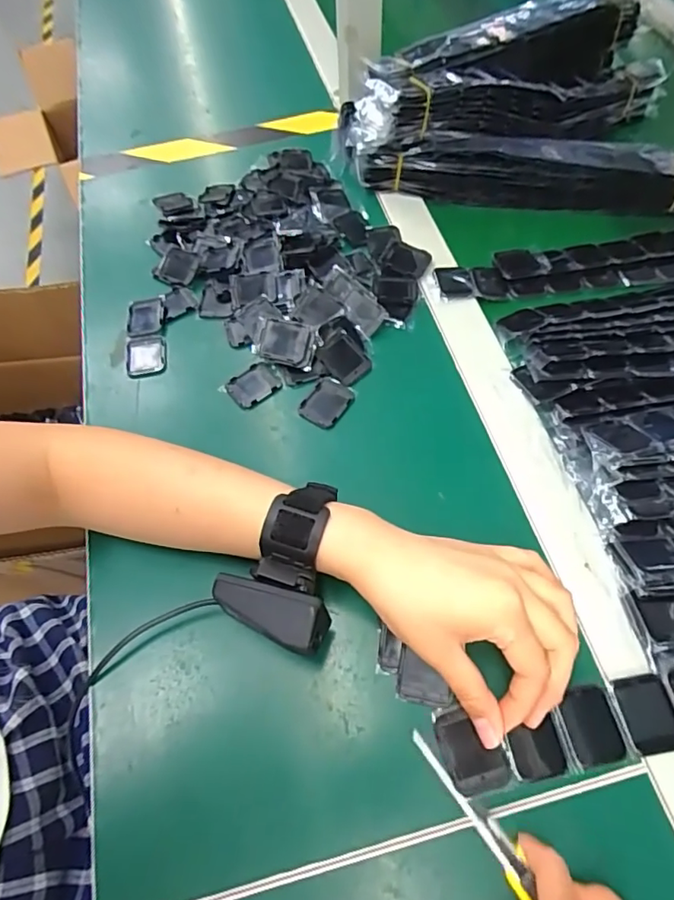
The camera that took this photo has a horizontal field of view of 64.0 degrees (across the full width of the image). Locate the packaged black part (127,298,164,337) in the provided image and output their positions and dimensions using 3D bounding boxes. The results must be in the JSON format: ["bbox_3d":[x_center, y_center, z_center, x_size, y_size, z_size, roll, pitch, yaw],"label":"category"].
[{"bbox_3d":[-0.170,-0.115,0.479,0.032,0.010,0.043,-10,60,-2],"label":"packaged black part"}]

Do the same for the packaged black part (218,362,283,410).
[{"bbox_3d":[-0.067,-0.051,0.436,0.041,0.004,0.034,-37,65,-17],"label":"packaged black part"}]

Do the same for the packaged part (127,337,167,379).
[{"bbox_3d":[-0.162,-0.079,0.458,0.033,0.007,0.042,-12,60,-3],"label":"packaged part"}]

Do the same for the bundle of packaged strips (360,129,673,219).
[{"bbox_3d":[0.199,-0.268,0.517,0.344,0.056,0.043,7,61,8],"label":"bundle of packaged strips"}]

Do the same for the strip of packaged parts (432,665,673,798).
[{"bbox_3d":[0.158,0.152,0.303,0.200,0.011,0.043,-12,60,-4],"label":"strip of packaged parts"}]

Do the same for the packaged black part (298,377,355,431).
[{"bbox_3d":[-0.008,-0.037,0.423,0.035,0.004,0.042,30,66,19],"label":"packaged black part"}]

